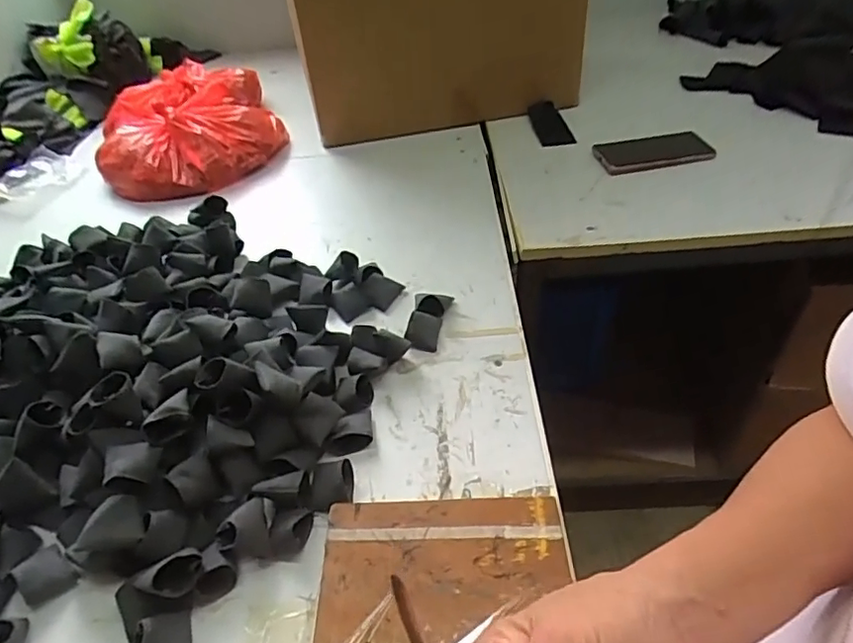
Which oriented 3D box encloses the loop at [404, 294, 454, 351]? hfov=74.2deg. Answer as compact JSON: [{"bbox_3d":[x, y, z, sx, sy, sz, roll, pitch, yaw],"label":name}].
[{"bbox_3d":[0.002,-0.004,0.600,0.039,0.022,0.083,3,44,9],"label":"loop"}]

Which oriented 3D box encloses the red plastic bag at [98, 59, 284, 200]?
[{"bbox_3d":[-0.407,-0.339,0.944,0.269,0.088,0.377,-20,45,-15],"label":"red plastic bag"}]

